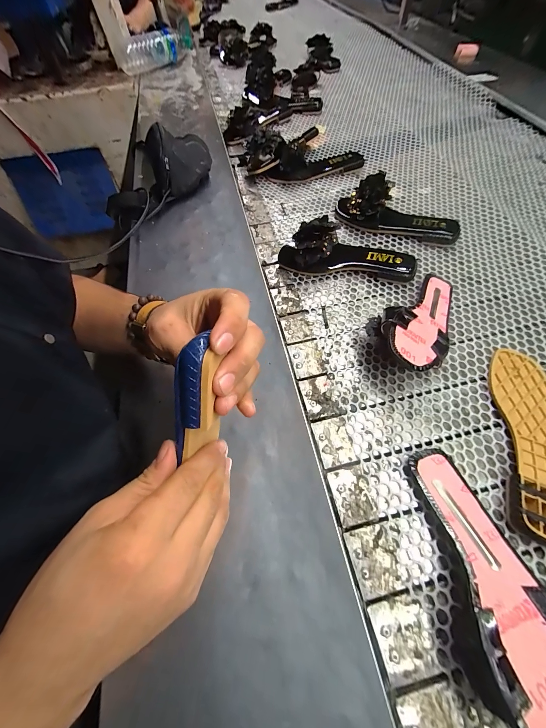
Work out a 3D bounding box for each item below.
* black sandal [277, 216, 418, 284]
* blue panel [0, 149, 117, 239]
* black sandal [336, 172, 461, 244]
[{"bbox_3d":[0.136,-0.213,0.478,0.251,0.078,0.080,7,63,7],"label":"black sandal"},{"bbox_3d":[-0.927,-0.761,1.180,0.387,0.304,0.019,-14,41,-11],"label":"blue panel"},{"bbox_3d":[0.252,-0.313,0.528,0.253,0.075,0.077,20,65,14],"label":"black sandal"}]

